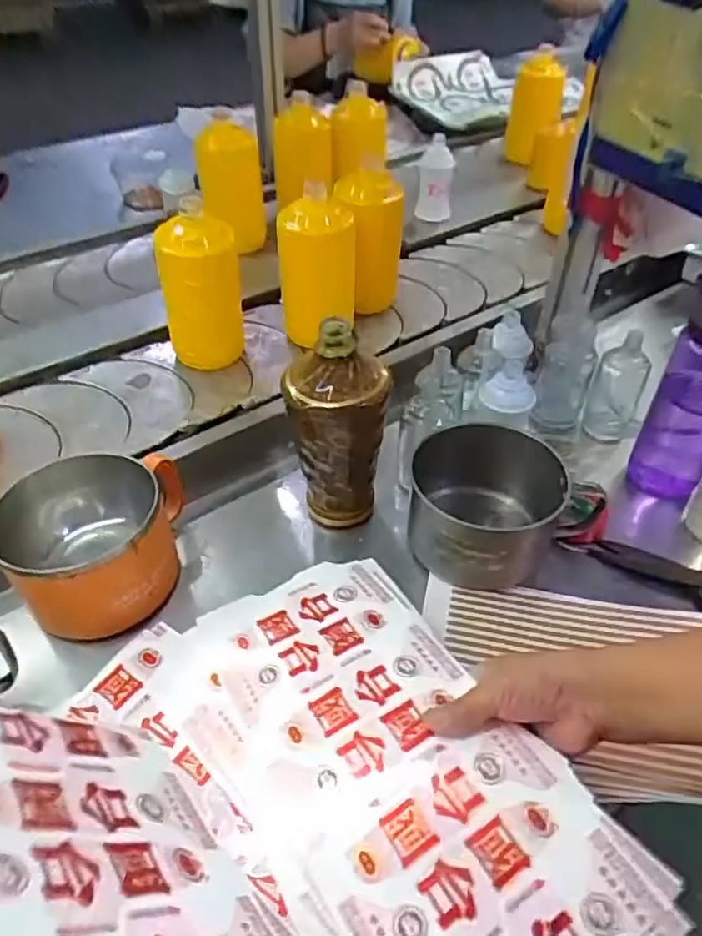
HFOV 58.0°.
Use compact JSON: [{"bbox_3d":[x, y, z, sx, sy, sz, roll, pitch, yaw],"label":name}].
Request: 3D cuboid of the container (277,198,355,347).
[{"bbox_3d":[-0.041,-0.250,0.802,0.093,0.176,0.076,0,46,-2],"label":"container"}]

